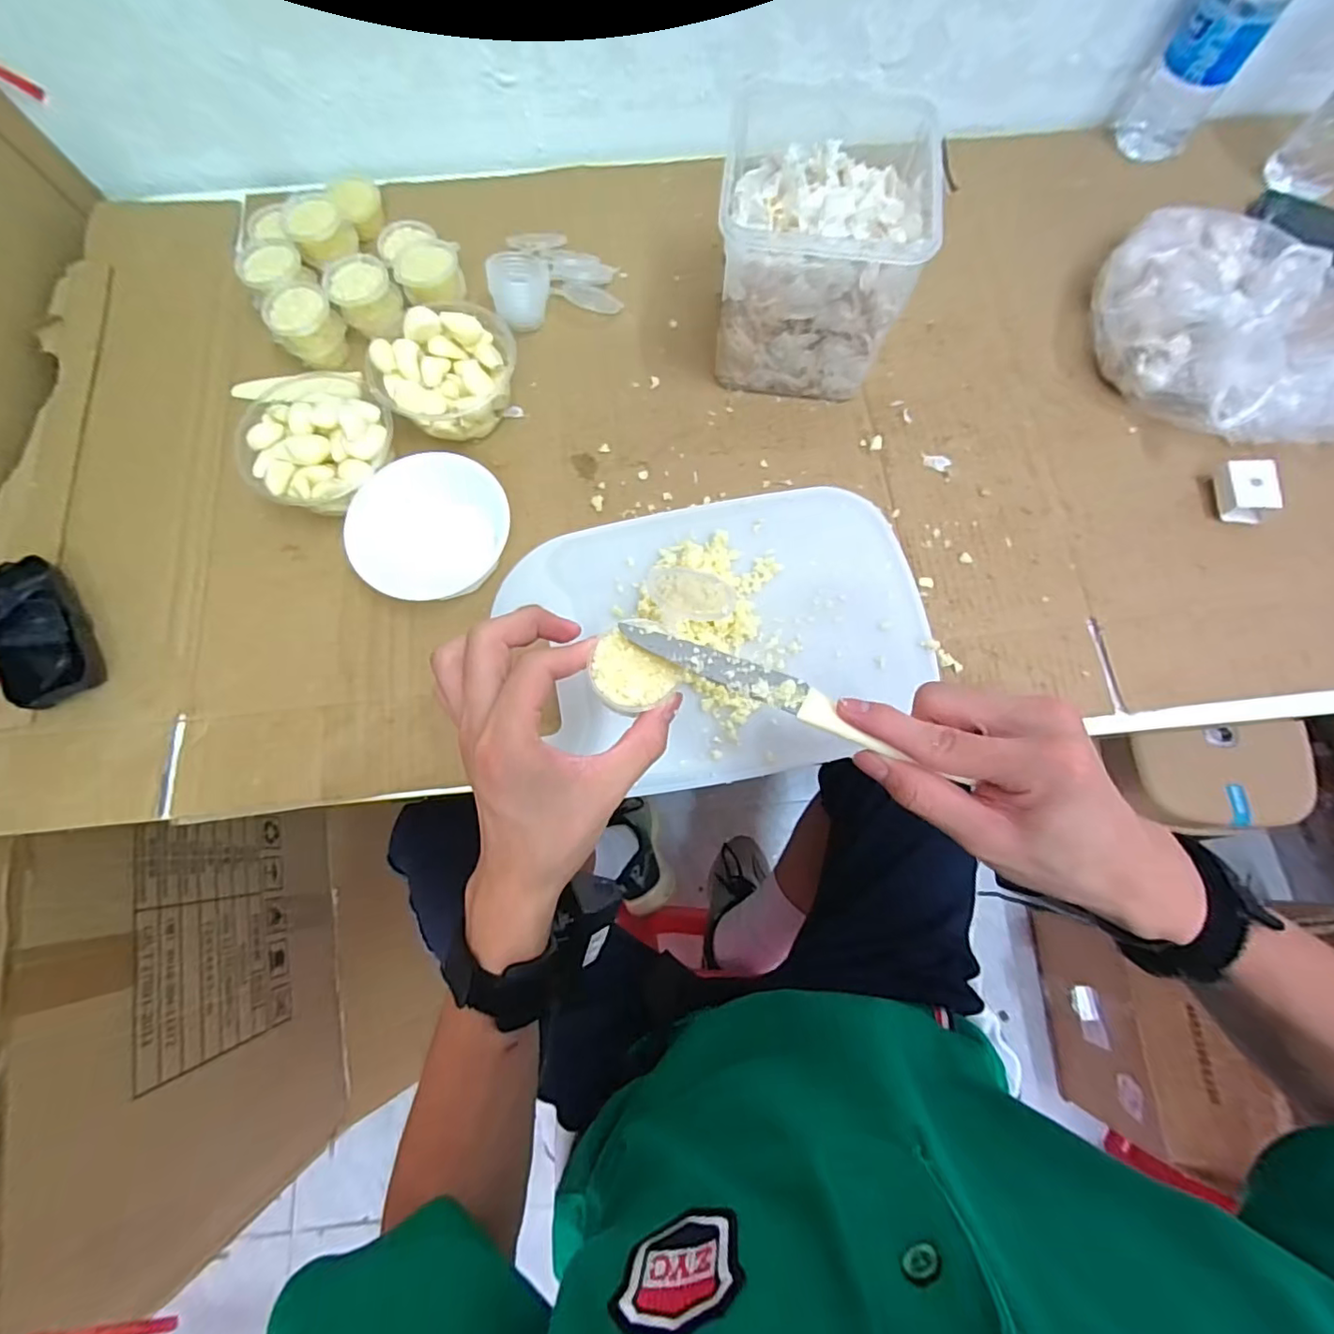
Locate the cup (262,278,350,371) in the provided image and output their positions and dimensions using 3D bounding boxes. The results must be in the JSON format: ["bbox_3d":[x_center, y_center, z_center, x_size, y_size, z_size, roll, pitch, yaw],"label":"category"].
[{"bbox_3d":[-0.295,-0.279,0.479,0.050,0.054,0.052,0,75,0],"label":"cup"}]

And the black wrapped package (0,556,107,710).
[{"bbox_3d":[-0.443,-0.022,0.411,0.052,0.029,0.108,-33,78,-8],"label":"black wrapped package"}]

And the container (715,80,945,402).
[{"bbox_3d":[0.108,-0.306,0.432,0.135,0.146,0.126,6,75,2],"label":"container"}]

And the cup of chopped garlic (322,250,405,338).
[{"bbox_3d":[-0.249,-0.305,0.477,0.049,0.038,0.045,0,75,0],"label":"cup of chopped garlic"}]

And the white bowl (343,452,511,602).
[{"bbox_3d":[-0.168,-0.097,0.426,0.107,0.049,0.102,0,75,0],"label":"white bowl"}]

